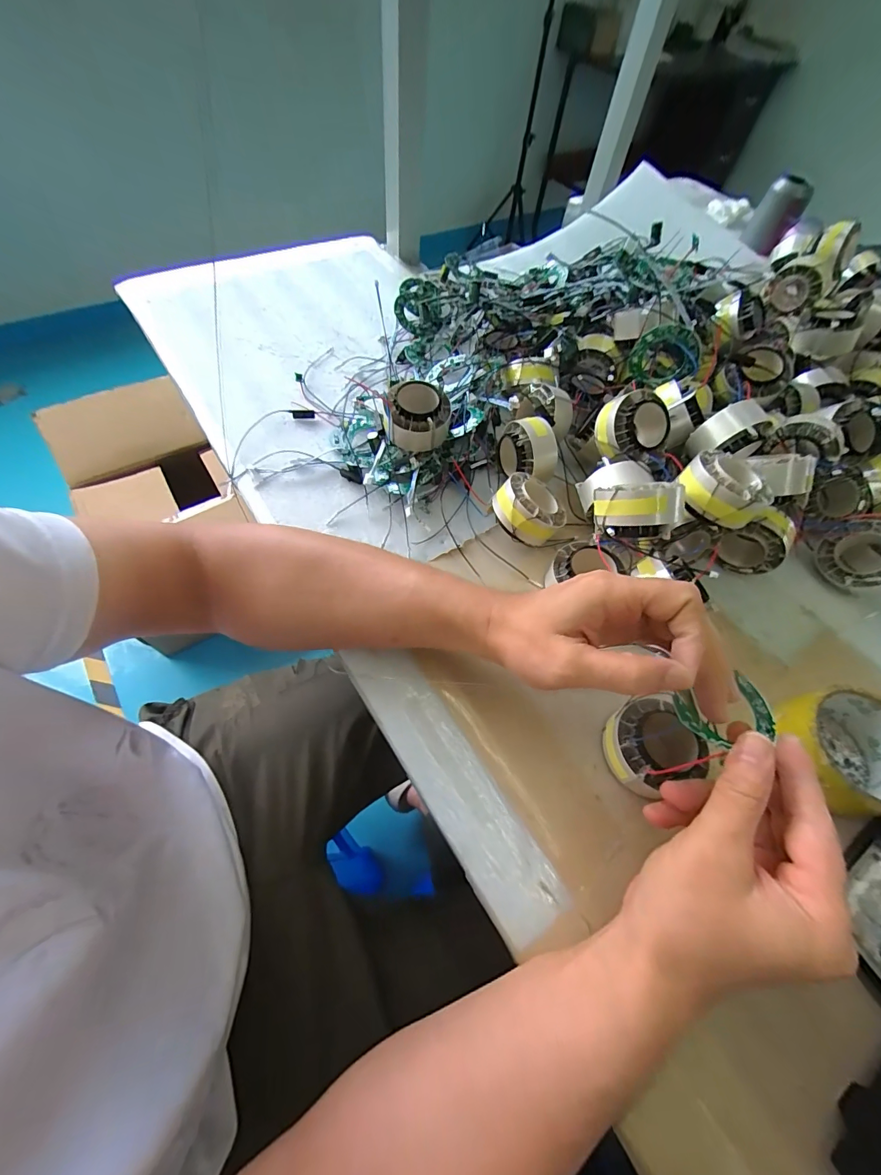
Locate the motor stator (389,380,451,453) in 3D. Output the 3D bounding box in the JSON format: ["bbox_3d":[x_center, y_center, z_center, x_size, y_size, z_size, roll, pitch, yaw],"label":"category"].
[{"bbox_3d":[-0.023,-0.167,0.418,0.064,0.047,0.050,5,60,-2],"label":"motor stator"}]

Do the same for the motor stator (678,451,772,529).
[{"bbox_3d":[0.234,-0.082,0.342,0.065,0.026,0.065,32,66,14],"label":"motor stator"}]

